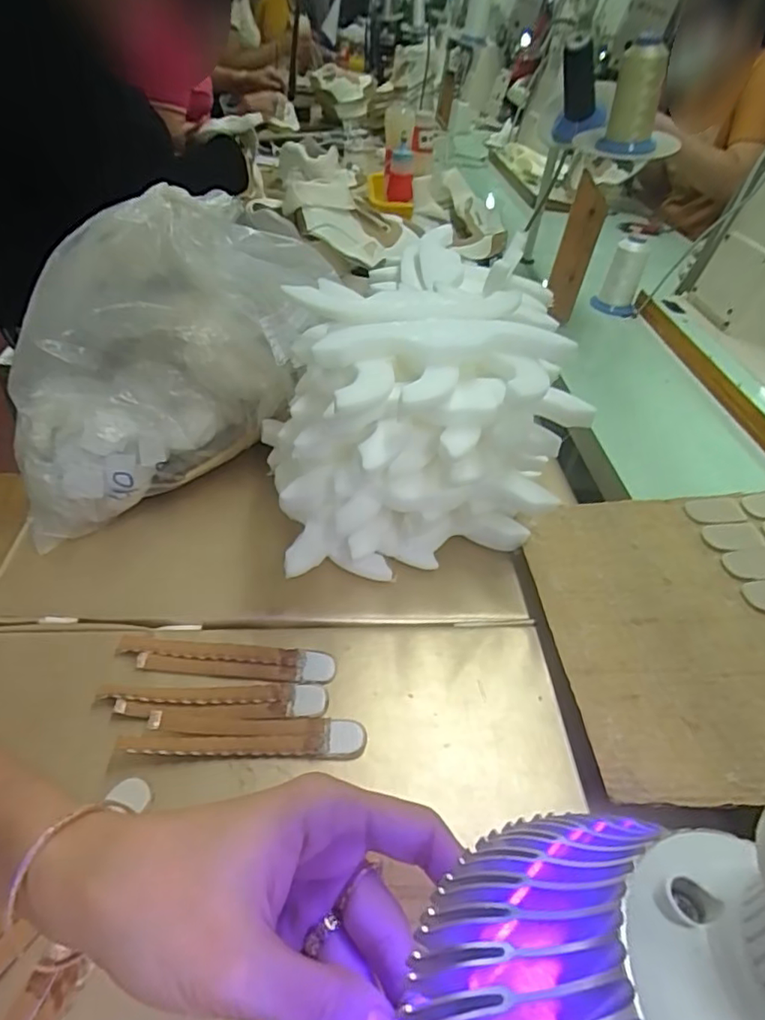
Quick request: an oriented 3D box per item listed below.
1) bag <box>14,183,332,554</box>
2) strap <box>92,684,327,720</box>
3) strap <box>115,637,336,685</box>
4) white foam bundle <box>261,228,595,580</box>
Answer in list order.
[{"bbox_3d":[-0.179,-0.135,0.521,0.305,0.233,0.107,-21,49,-28],"label":"bag"},{"bbox_3d":[-0.114,0.129,0.396,0.148,0.008,0.024,1,42,-7],"label":"strap"},{"bbox_3d":[-0.114,0.108,0.422,0.154,0.008,0.027,5,42,-3],"label":"strap"},{"bbox_3d":[0.021,-0.075,0.512,0.236,0.180,0.191,-8,44,-16],"label":"white foam bundle"}]

